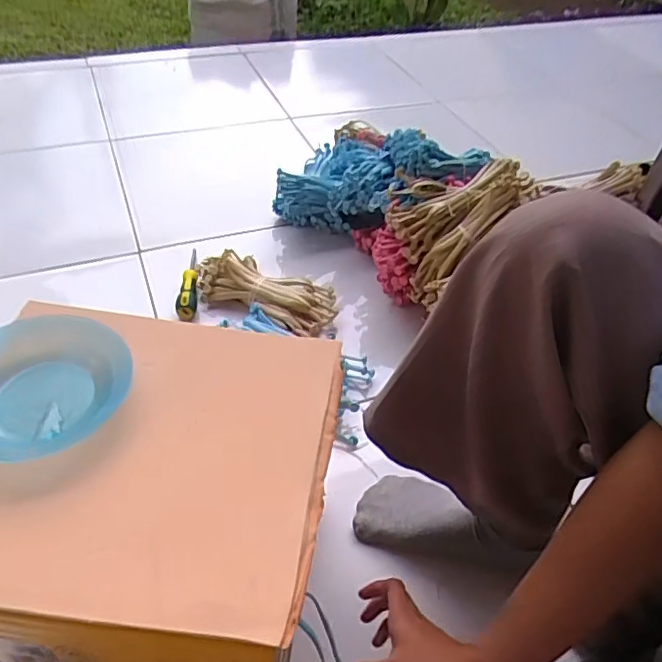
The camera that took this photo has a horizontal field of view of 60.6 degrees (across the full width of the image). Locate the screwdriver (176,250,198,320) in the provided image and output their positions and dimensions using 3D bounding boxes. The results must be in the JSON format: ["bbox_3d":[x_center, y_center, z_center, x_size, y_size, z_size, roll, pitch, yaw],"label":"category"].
[{"bbox_3d":[-0.216,-0.073,0.863,0.026,0.030,0.133,0,46,-5],"label":"screwdriver"}]

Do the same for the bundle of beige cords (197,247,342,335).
[{"bbox_3d":[-0.095,-0.066,0.850,0.219,0.036,0.108,20,48,14],"label":"bundle of beige cords"}]

